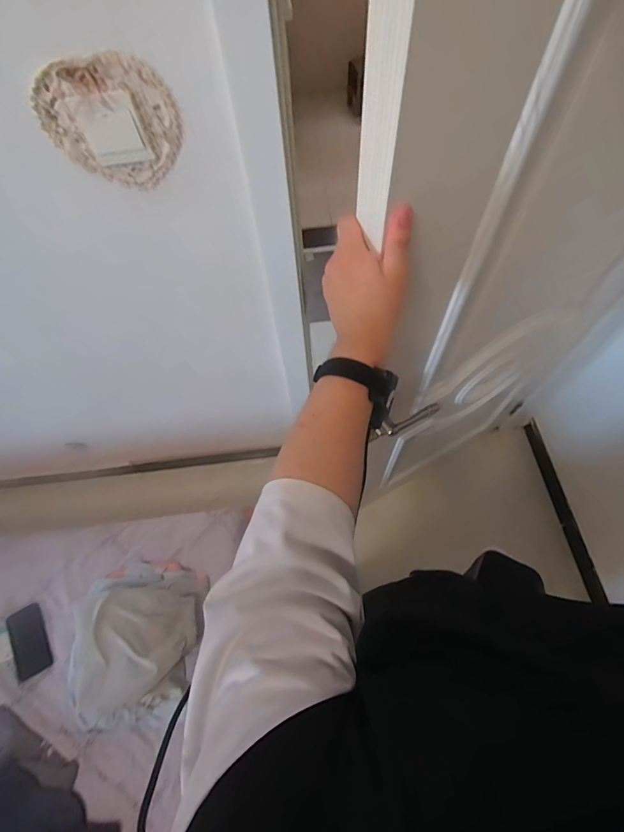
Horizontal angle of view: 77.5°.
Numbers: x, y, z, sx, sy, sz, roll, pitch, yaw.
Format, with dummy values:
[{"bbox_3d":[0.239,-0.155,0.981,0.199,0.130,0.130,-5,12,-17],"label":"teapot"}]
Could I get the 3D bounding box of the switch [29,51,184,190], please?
[{"bbox_3d":[-0.268,-0.393,0.532,0.172,0.148,0.012,-11,63,-2],"label":"switch"}]

